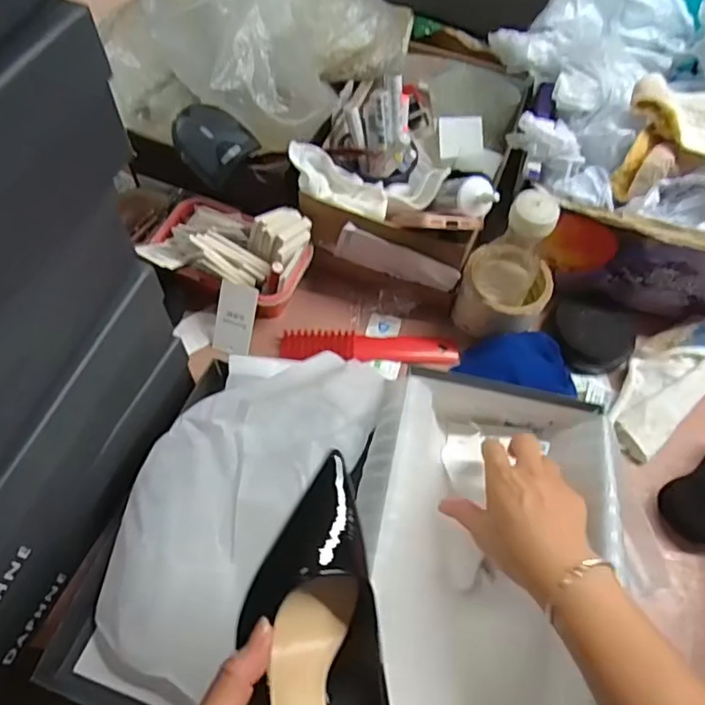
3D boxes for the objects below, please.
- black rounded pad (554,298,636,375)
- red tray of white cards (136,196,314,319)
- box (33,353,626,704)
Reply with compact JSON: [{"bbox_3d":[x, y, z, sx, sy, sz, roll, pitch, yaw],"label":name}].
[{"bbox_3d":[0.266,-0.023,0.648,0.092,0.040,0.082,30,64,13],"label":"black rounded pad"},{"bbox_3d":[-0.135,-0.113,0.643,0.172,0.091,0.112,17,61,6],"label":"red tray of white cards"},{"bbox_3d":[-0.004,0.152,0.482,0.410,0.105,0.302,8,61,2],"label":"box"}]

